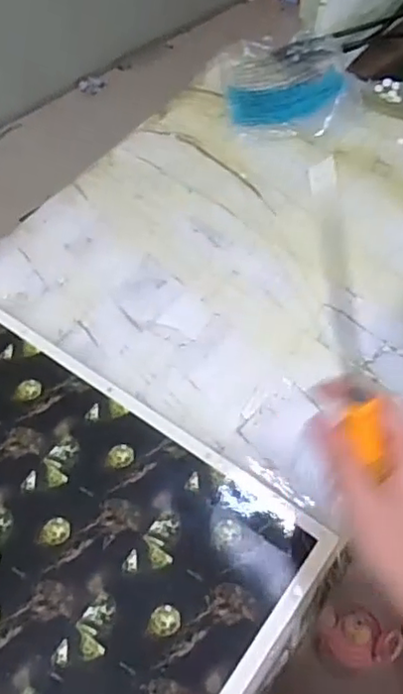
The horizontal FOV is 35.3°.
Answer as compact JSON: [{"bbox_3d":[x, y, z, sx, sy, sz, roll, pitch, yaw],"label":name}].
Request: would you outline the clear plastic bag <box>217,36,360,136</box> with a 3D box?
[{"bbox_3d":[0.098,-0.290,0.708,0.141,0.038,0.139,-8,57,-3],"label":"clear plastic bag"}]

